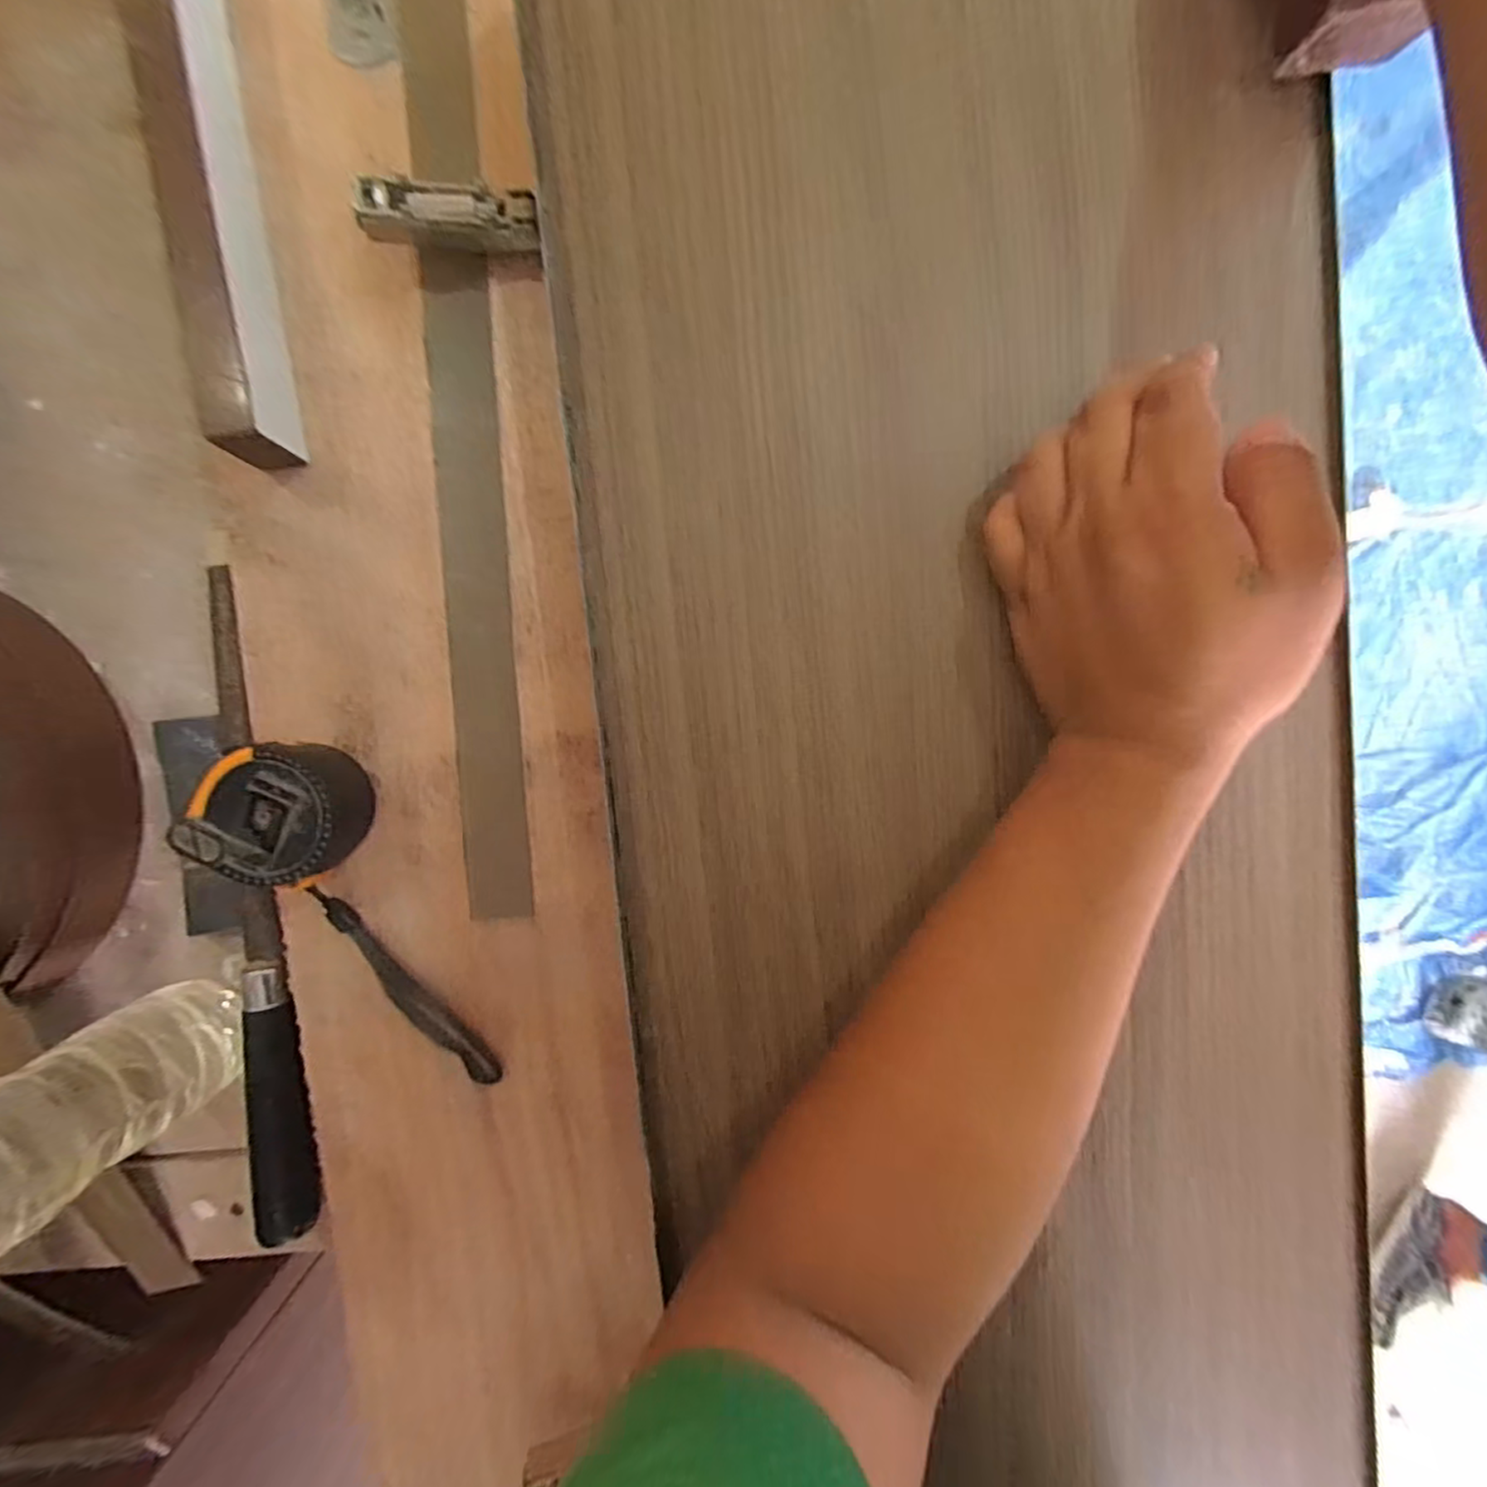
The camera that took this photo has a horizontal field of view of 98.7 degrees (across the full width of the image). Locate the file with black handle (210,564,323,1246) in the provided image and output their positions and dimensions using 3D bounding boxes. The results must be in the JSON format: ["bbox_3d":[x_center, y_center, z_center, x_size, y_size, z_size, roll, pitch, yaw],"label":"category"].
[{"bbox_3d":[-0.224,0.079,0.296,0.029,0.014,0.310,-3,93,0],"label":"file with black handle"}]

